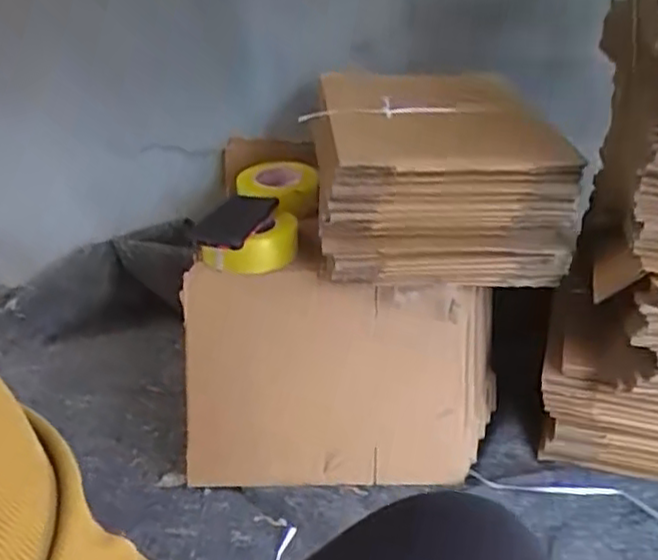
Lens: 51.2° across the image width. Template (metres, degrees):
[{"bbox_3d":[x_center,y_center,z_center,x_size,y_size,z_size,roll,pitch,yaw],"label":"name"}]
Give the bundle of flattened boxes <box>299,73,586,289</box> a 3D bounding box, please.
[{"bbox_3d":[0.135,-0.146,0.973,0.311,0.176,0.349,-6,32,-5],"label":"bundle of flattened boxes"}]

